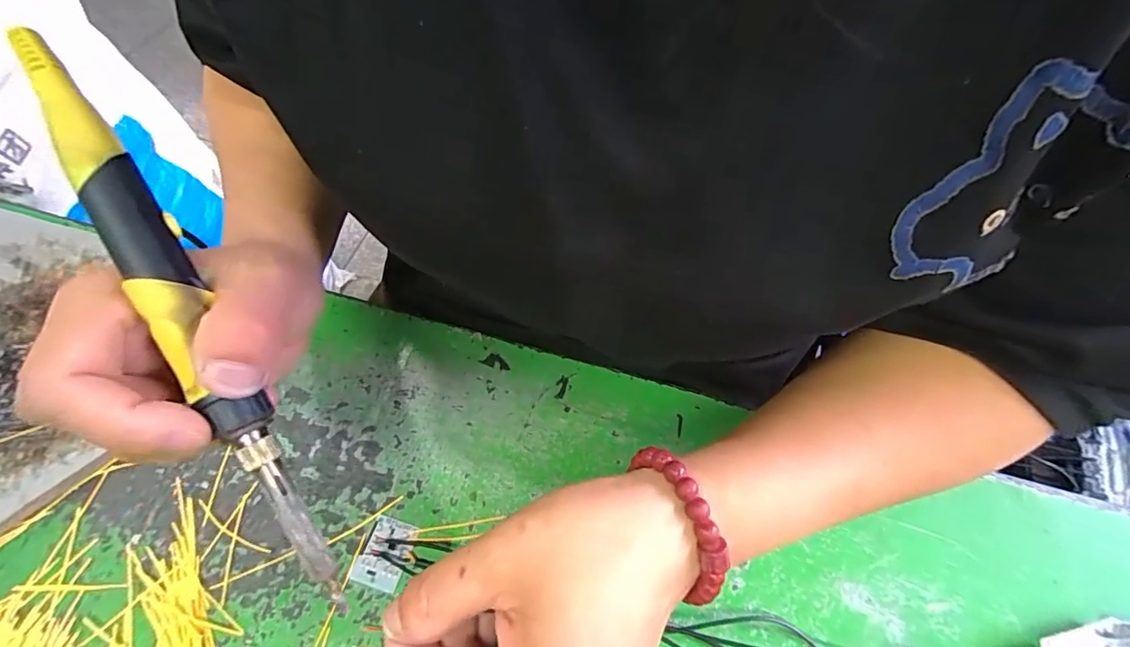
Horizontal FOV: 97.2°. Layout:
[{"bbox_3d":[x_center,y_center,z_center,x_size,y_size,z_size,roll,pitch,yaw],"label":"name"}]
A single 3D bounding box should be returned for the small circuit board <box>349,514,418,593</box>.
[{"bbox_3d":[-0.094,0.118,0.258,0.026,0.004,0.032,16,61,7],"label":"small circuit board"}]

